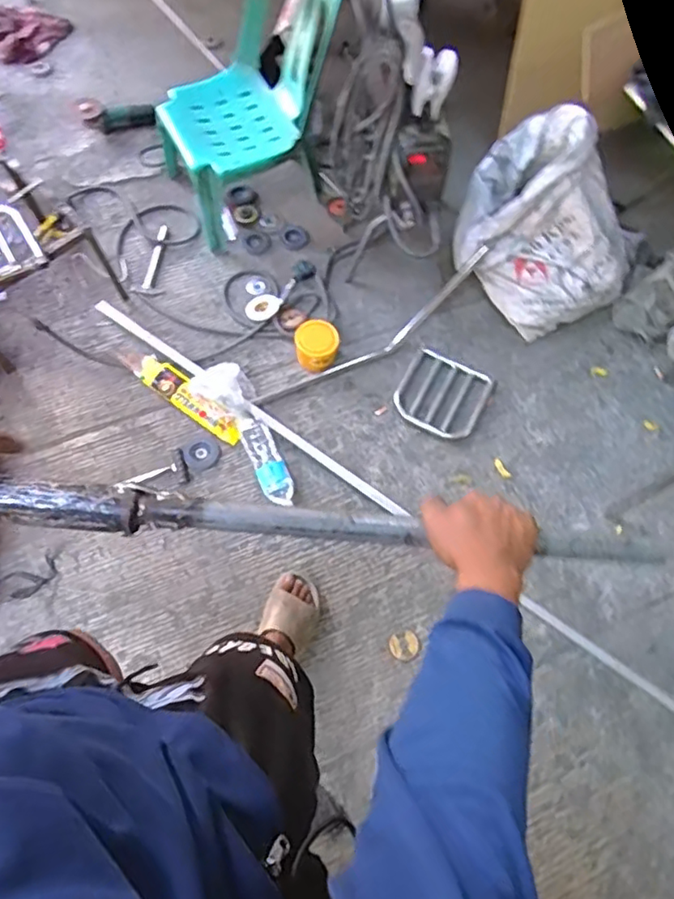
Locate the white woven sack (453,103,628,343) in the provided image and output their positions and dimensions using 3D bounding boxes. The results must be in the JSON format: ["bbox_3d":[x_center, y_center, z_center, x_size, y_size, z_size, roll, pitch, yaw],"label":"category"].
[{"bbox_3d":[0.582,-0.636,1.662,0.366,0.396,0.519,-39,75,-16],"label":"white woven sack"}]

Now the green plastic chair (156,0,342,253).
[{"bbox_3d":[-0.228,-0.989,1.656,0.534,0.618,0.430,-18,69,-12],"label":"green plastic chair"}]

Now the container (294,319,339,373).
[{"bbox_3d":[-0.056,-0.296,1.657,0.120,0.097,0.129,-6,69,-5],"label":"container"}]

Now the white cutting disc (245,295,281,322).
[{"bbox_3d":[-0.220,-0.421,1.736,0.102,0.028,0.084,-32,73,-14],"label":"white cutting disc"}]

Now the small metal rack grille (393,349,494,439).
[{"bbox_3d":[0.300,-0.153,1.668,0.238,0.013,0.233,29,70,9],"label":"small metal rack grille"}]

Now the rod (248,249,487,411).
[{"bbox_3d":[0.116,-0.325,1.668,0.841,0.109,0.095,-31,73,-14],"label":"rod"}]

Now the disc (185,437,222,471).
[{"bbox_3d":[-0.358,0.012,1.566,0.093,0.009,0.086,1,68,-2],"label":"disc"}]

